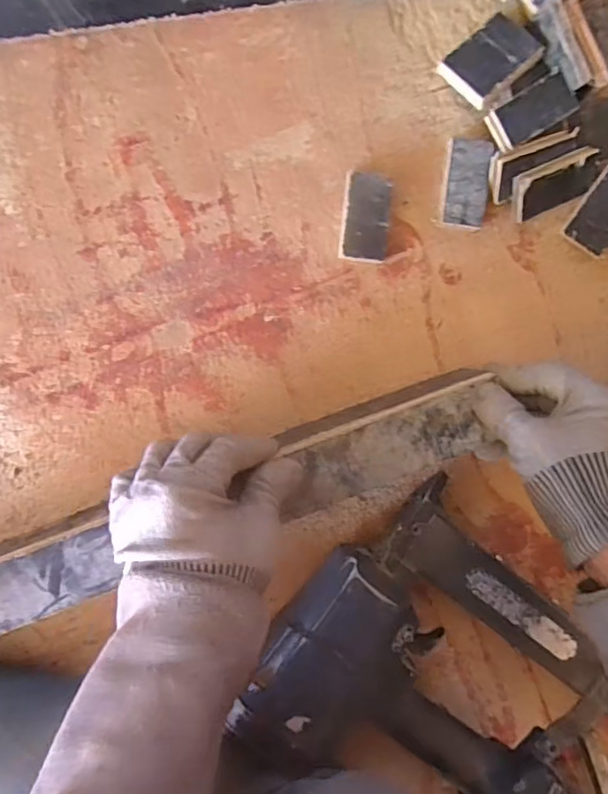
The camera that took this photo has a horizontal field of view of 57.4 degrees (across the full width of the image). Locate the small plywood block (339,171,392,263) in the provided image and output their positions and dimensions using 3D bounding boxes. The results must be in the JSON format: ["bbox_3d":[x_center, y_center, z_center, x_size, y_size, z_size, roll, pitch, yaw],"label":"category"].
[{"bbox_3d":[0.047,-0.135,0.423,0.034,0.016,0.064,5,94,-7],"label":"small plywood block"}]

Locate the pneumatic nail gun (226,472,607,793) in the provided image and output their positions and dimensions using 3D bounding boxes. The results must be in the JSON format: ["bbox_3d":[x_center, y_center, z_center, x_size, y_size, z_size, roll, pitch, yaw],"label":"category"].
[{"bbox_3d":[0.128,0.243,0.448,0.330,0.082,0.218,43,89,-8],"label":"pneumatic nail gun"}]

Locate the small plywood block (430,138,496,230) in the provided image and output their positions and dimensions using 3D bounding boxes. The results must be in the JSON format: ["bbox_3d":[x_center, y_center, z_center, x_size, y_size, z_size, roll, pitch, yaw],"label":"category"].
[{"bbox_3d":[0.129,-0.171,0.448,0.036,0.016,0.068,7,94,-7],"label":"small plywood block"}]

